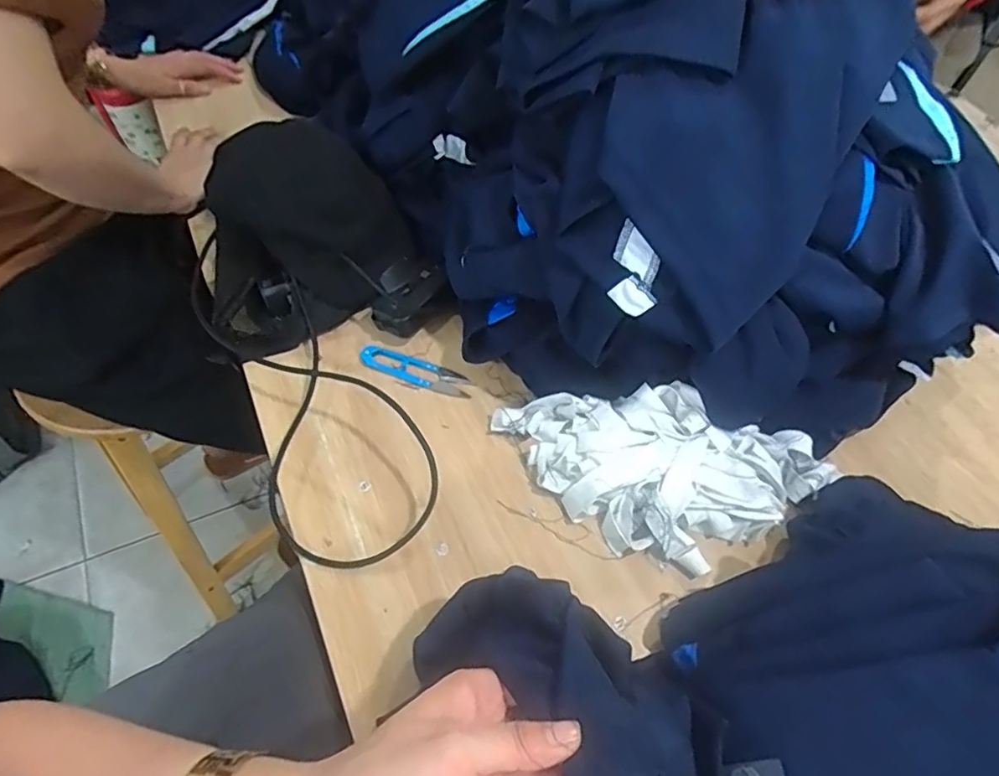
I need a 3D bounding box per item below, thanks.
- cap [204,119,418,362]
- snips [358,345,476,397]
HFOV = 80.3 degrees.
[{"bbox_3d":[-0.217,-0.169,0.638,0.216,0.110,0.208,-20,61,-17],"label":"cap"},{"bbox_3d":[-0.087,-0.018,0.614,0.119,0.009,0.027,16,58,6],"label":"snips"}]

